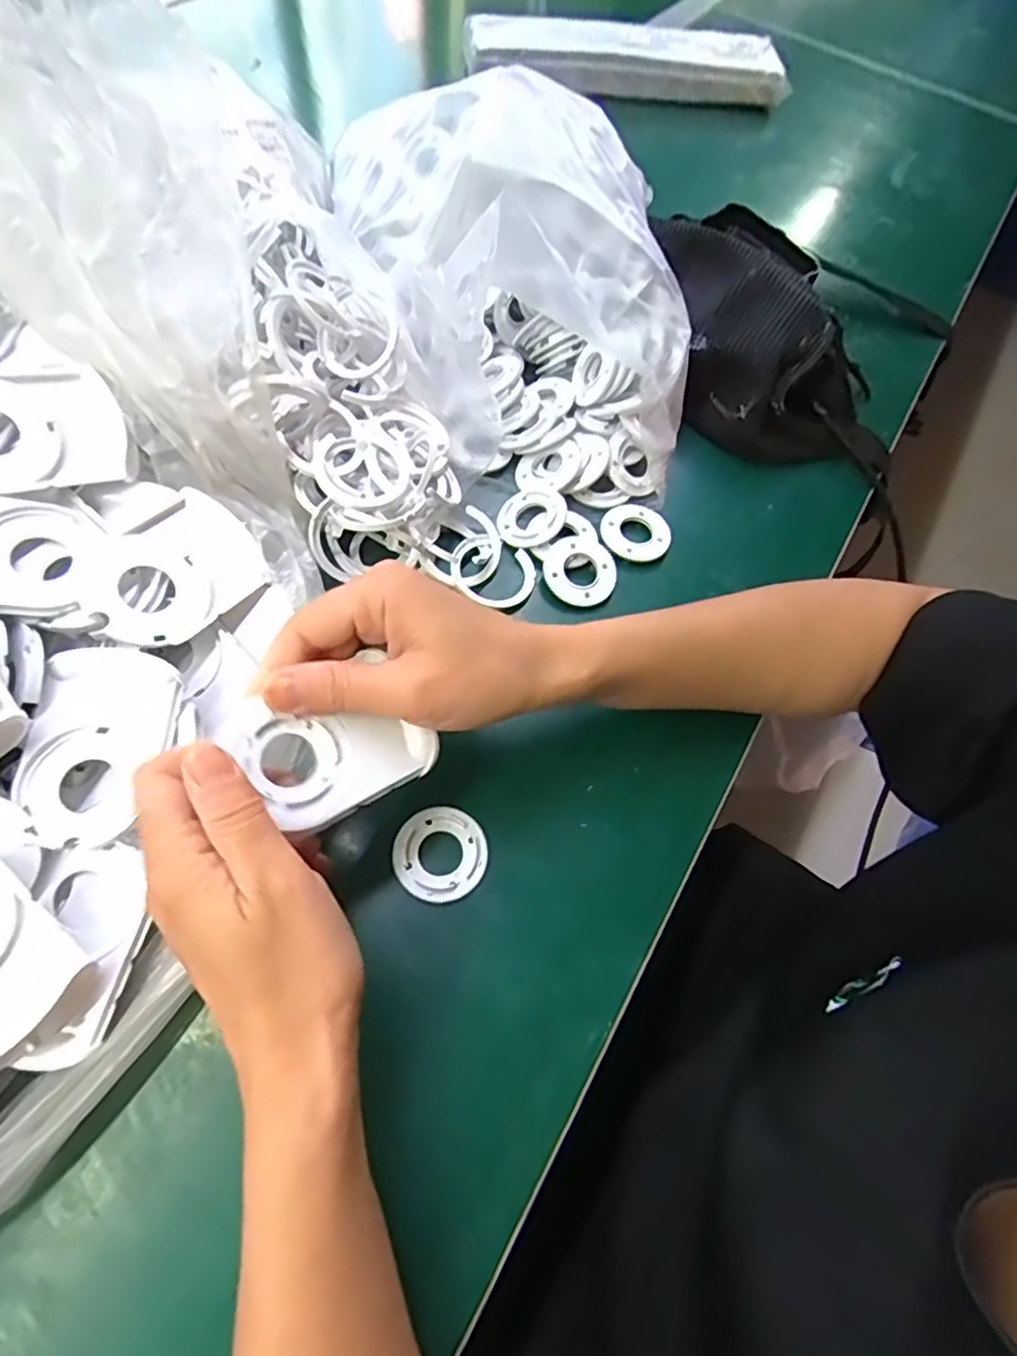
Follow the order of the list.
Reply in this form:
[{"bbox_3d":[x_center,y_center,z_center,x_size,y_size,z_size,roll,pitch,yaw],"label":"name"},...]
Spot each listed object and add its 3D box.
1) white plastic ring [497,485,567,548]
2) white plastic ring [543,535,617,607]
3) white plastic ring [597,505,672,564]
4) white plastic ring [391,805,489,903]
[{"bbox_3d":[0.015,-0.103,0.410,0.045,0.006,0.045,-8,63,16],"label":"white plastic ring"},{"bbox_3d":[0.044,-0.066,0.392,0.043,0.012,0.046,1,57,-1],"label":"white plastic ring"},{"bbox_3d":[0.083,-0.094,0.416,0.045,0.009,0.042,3,62,-5],"label":"white plastic ring"},{"bbox_3d":[-0.033,0.084,0.310,0.043,0.008,0.044,3,62,-5],"label":"white plastic ring"}]

